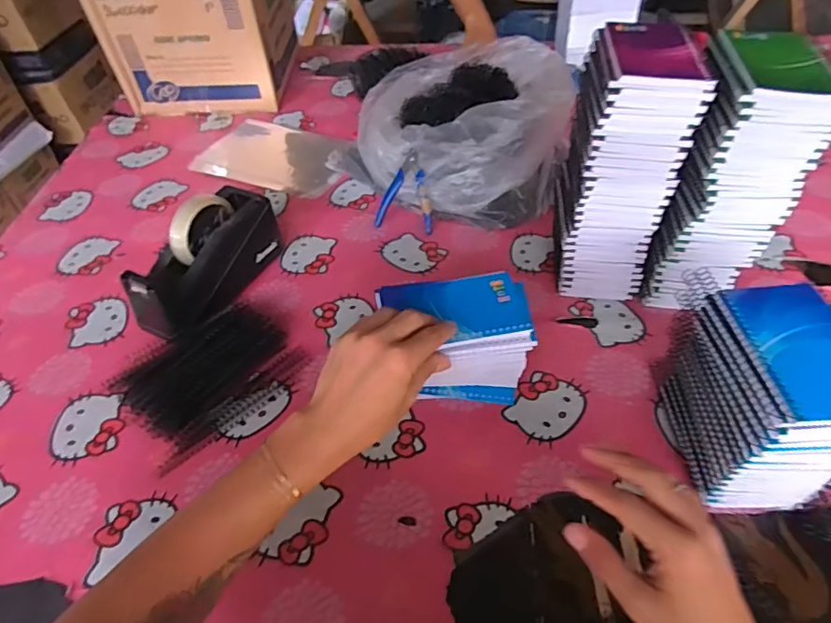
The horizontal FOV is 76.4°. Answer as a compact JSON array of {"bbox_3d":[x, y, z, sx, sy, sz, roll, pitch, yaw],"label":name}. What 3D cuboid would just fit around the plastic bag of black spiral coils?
[{"bbox_3d":[0.060,-0.292,0.819,0.282,0.158,0.333,0,47,3],"label":"plastic bag of black spiral coils"}]

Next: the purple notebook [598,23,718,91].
[{"bbox_3d":[0.223,-0.243,0.496,0.088,0.014,0.123,6,48,7],"label":"purple notebook"}]

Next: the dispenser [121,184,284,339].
[{"bbox_3d":[-0.256,-0.067,0.649,0.086,0.118,0.204,22,51,21],"label":"dispenser"}]

